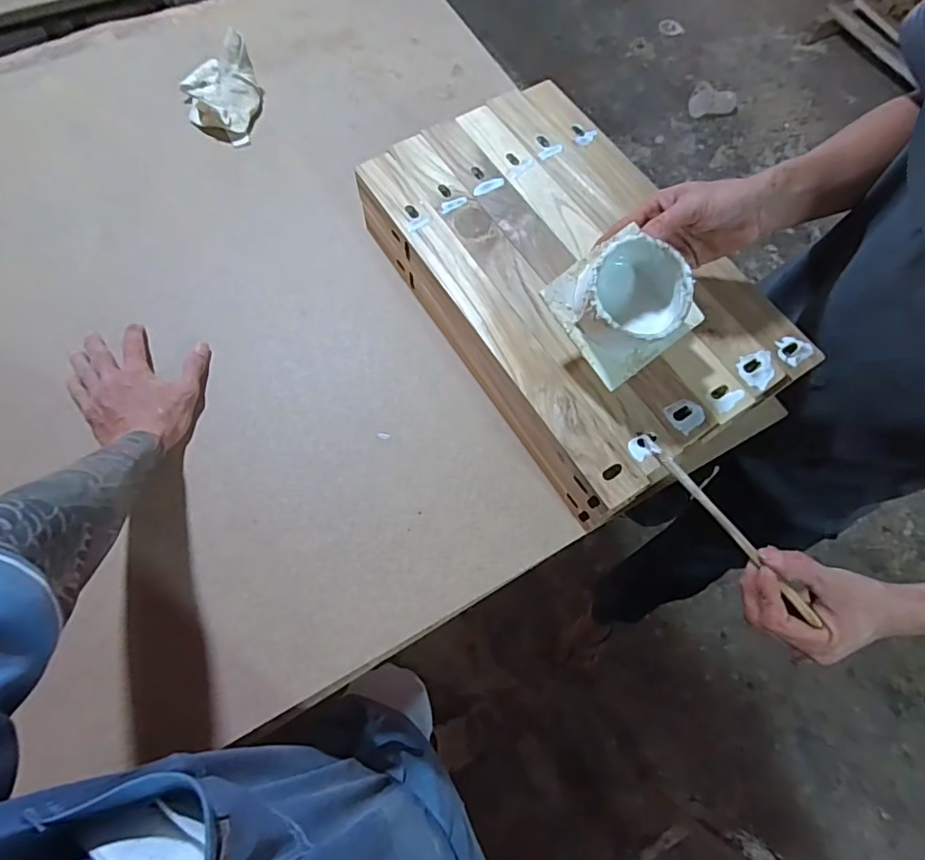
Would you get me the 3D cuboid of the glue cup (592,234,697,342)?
[{"bbox_3d":[0.144,-0.113,0.432,0.089,0.055,0.089,1,85,-9],"label":"glue cup"}]

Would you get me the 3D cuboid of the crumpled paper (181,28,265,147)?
[{"bbox_3d":[-0.320,-0.452,0.695,0.104,0.065,0.134,-26,71,-10],"label":"crumpled paper"}]

